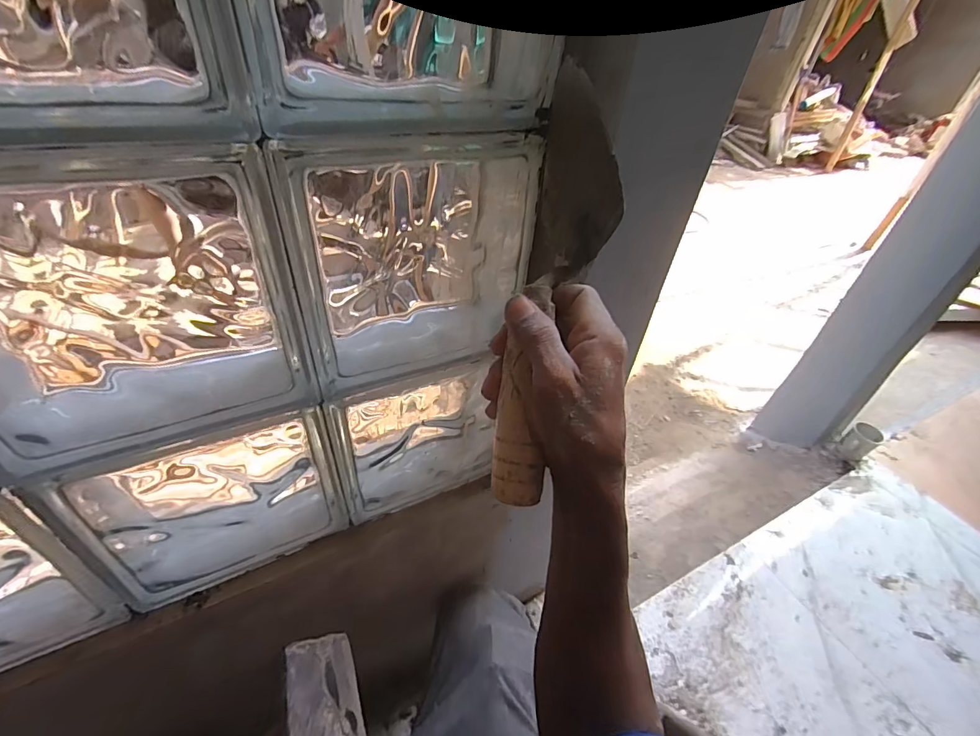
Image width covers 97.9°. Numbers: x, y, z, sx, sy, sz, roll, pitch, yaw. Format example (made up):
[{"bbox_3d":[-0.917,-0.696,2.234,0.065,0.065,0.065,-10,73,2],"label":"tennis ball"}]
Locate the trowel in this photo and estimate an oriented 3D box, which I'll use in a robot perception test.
[{"bbox_3d":[0.043,-0.050,0.267,0.048,0.058,0.264,11,81,4],"label":"trowel"}]

